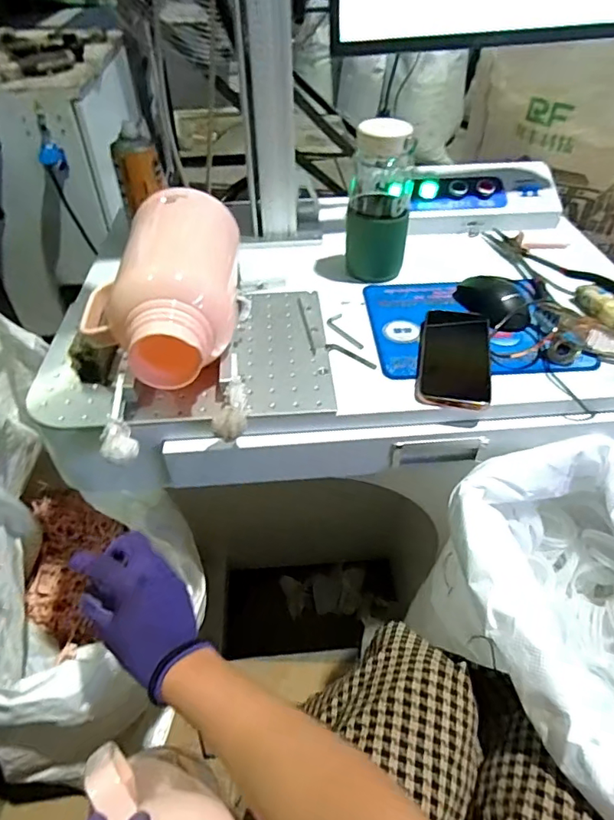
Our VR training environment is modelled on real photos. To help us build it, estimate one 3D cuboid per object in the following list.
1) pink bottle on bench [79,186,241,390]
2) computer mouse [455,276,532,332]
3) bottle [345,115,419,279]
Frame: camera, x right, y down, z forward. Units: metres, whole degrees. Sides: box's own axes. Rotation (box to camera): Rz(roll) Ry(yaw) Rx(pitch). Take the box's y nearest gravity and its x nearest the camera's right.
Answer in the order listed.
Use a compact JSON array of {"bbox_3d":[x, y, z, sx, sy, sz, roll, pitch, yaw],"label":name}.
[{"bbox_3d":[-0.161,-0.132,0.581,0.157,0.123,0.243,-2,44,0],"label":"pink bottle on bench"},{"bbox_3d":[0.247,-0.149,0.702,0.072,0.033,0.111,-18,46,-16],"label":"computer mouse"},{"bbox_3d":[0.097,-0.274,0.708,0.084,0.190,0.067,5,44,7],"label":"bottle"}]

